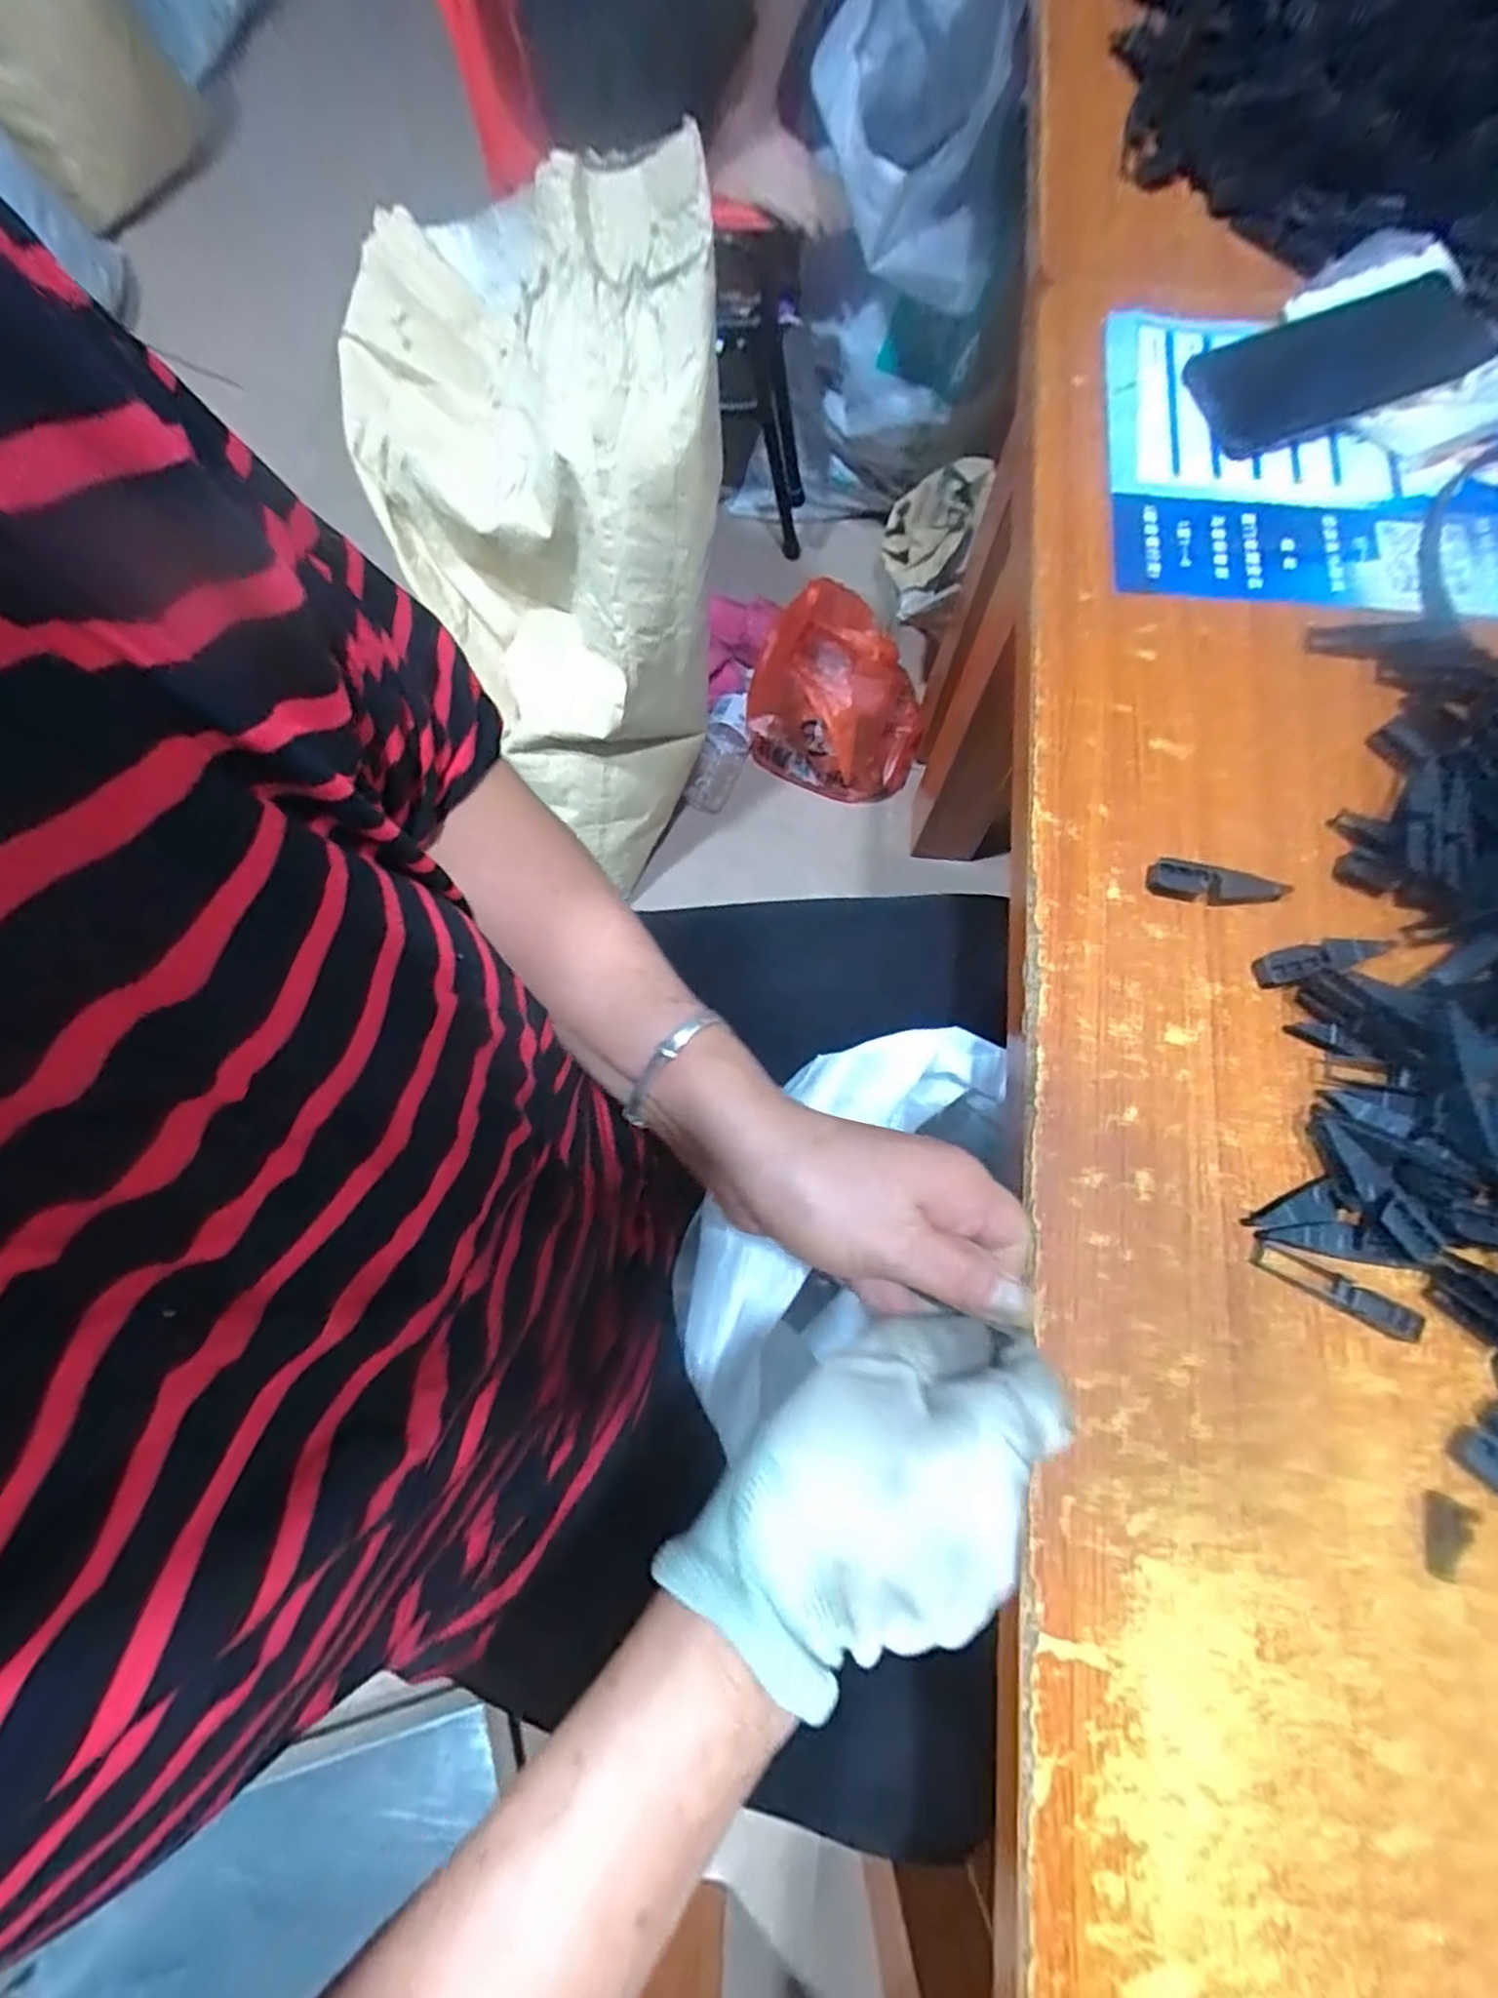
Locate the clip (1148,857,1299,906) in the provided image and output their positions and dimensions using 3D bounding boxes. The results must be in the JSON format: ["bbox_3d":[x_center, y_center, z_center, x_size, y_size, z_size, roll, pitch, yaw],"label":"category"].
[{"bbox_3d":[0.236,-0.055,0.376,0.068,0.017,0.016,15,75,4],"label":"clip"}]

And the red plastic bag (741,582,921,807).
[{"bbox_3d":[0.120,-0.401,0.993,0.235,0.198,0.188,24,76,7],"label":"red plastic bag"}]

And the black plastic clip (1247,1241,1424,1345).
[{"bbox_3d":[0.256,0.127,0.327,0.067,0.014,0.014,28,76,8],"label":"black plastic clip"}]

